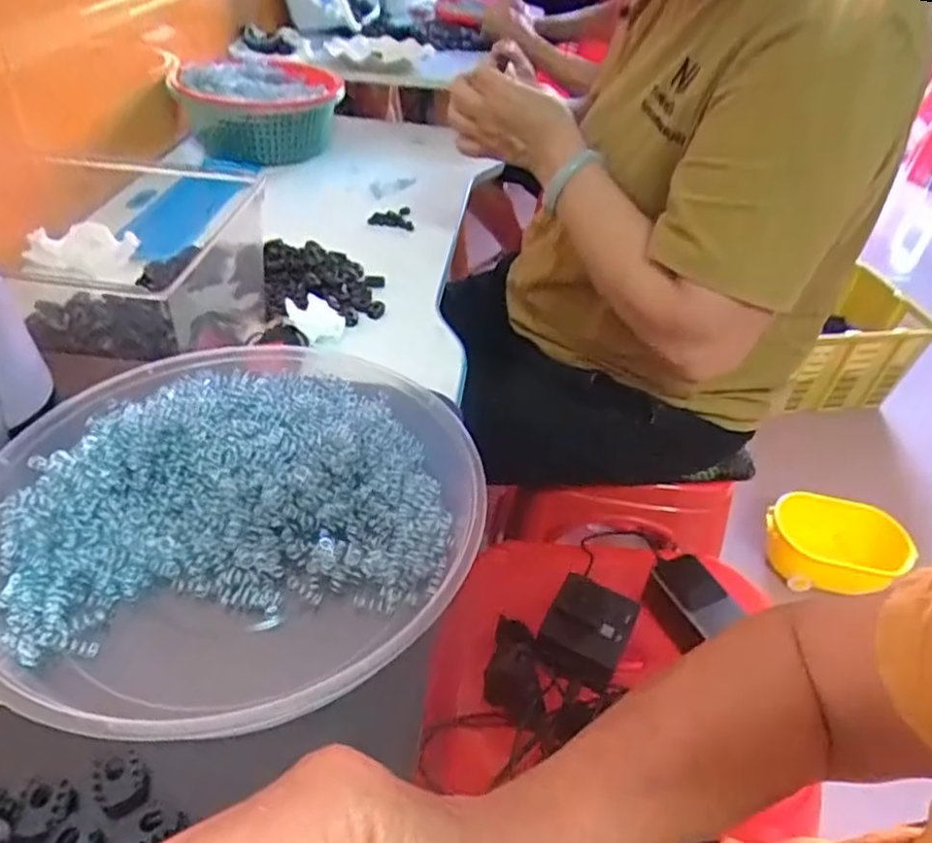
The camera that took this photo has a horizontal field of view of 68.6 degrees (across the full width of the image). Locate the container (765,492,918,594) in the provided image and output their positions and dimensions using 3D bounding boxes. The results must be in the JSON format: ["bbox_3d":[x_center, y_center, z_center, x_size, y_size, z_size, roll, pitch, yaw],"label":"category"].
[{"bbox_3d":[0.669,0.223,1.240,0.259,0.095,0.180,11,56,5],"label":"container"}]

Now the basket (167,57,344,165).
[{"bbox_3d":[-0.306,-0.464,1.009,0.223,0.094,0.186,-10,43,-18],"label":"basket"}]

